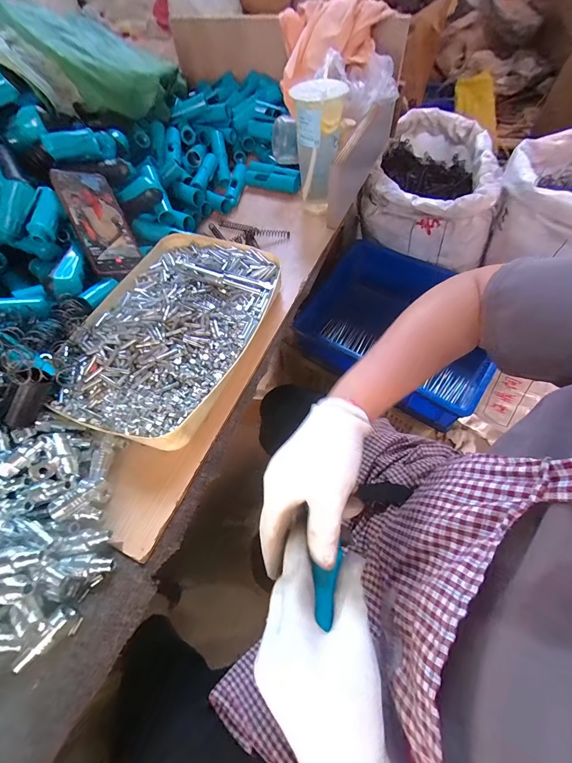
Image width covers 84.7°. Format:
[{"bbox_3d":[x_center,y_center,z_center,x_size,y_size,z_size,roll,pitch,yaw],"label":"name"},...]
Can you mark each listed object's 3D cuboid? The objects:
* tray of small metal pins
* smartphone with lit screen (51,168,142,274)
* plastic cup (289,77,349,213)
[{"bbox_3d":[-0.151,-0.080,0.436,0.223,0.068,0.332,16,60,14],"label":"tray of small metal pins"},{"bbox_3d":[-0.282,-0.242,0.478,0.079,0.009,0.162,-25,92,-41],"label":"smartphone with lit screen"},{"bbox_3d":[0.058,-0.398,0.548,0.076,0.180,0.088,17,60,15],"label":"plastic cup"}]

